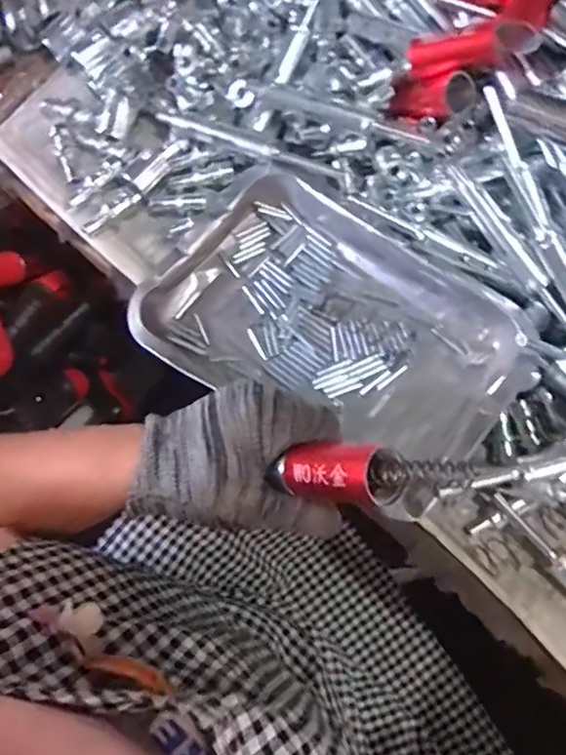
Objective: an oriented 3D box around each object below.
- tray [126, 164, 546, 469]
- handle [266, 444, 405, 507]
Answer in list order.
[{"bbox_3d":[0.035,-0.038,0.438,0.258,0.054,0.182,34,79,8],"label":"tray"},{"bbox_3d":[0.024,0.047,0.299,0.071,0.024,0.027,-3,73,39],"label":"handle"}]

